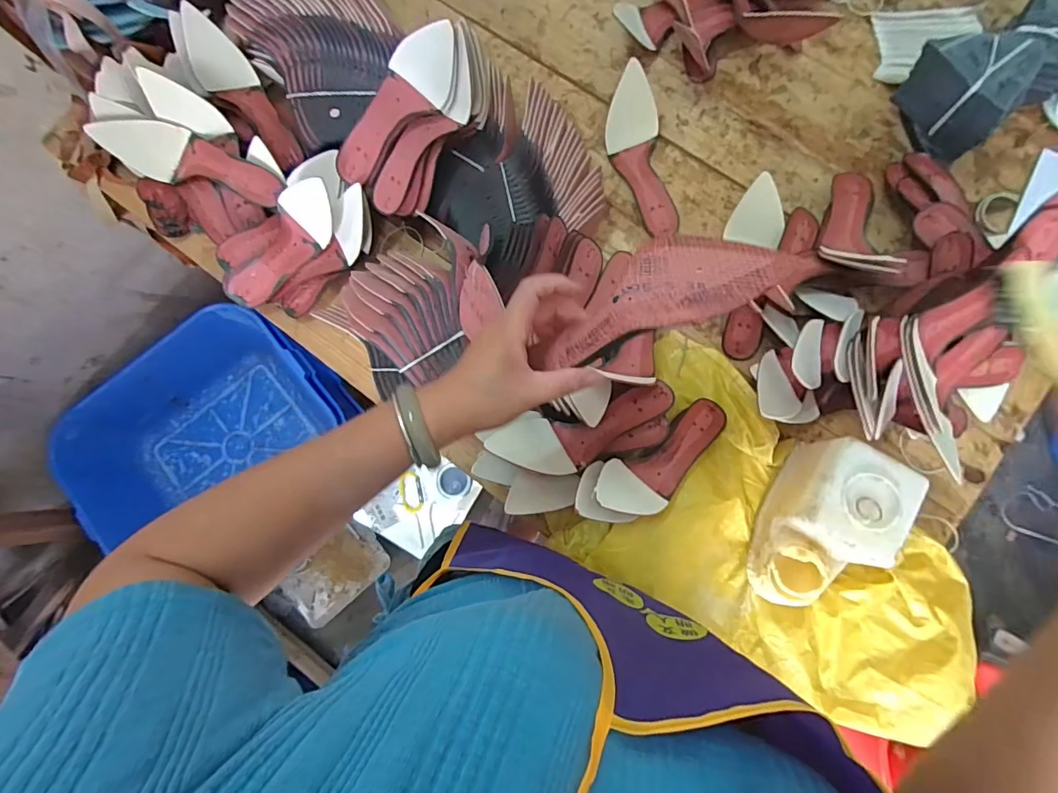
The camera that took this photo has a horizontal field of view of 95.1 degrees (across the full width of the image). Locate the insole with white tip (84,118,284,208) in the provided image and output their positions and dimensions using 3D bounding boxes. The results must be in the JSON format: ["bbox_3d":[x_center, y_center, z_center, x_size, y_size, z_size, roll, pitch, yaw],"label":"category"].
[{"bbox_3d":[-0.480,-0.340,0.697,0.237,0.058,0.072,14,81,-16],"label":"insole with white tip"}]

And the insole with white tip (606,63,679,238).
[{"bbox_3d":[0.169,-0.358,0.728,0.081,0.059,0.243,-15,95,1],"label":"insole with white tip"}]

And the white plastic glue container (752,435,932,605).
[{"bbox_3d":[0.359,0.163,0.585,0.114,0.113,0.206,25,83,7],"label":"white plastic glue container"}]

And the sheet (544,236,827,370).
[{"bbox_3d":[0.090,-0.074,0.351,0.197,0.064,0.069,-21,80,12],"label":"sheet"}]

